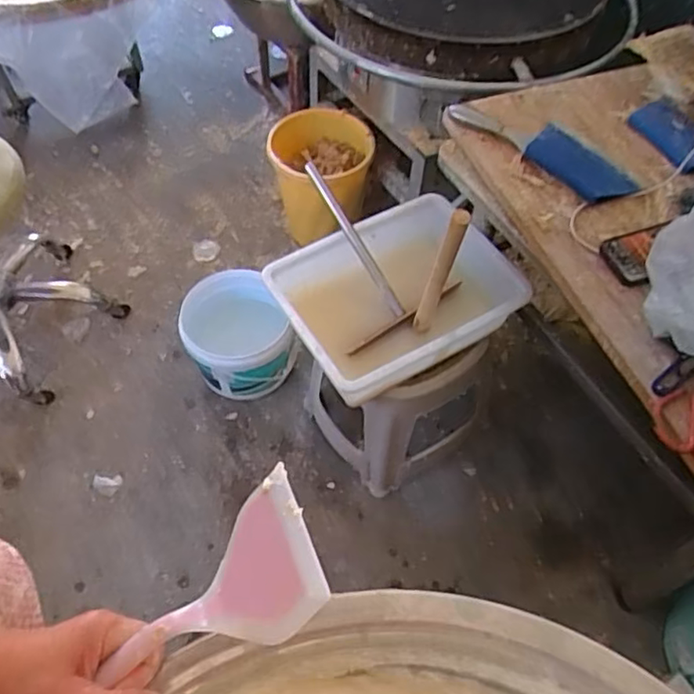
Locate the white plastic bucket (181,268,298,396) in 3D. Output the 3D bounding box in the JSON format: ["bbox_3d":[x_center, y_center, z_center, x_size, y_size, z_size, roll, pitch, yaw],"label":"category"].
[{"bbox_3d":[-0.234,-0.013,1.347,0.217,0.176,0.237,0,56,-1],"label":"white plastic bucket"}]

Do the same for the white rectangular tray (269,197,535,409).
[{"bbox_3d":[0.073,-0.078,1.031,0.347,0.115,0.286,-29,61,-19],"label":"white rectangular tray"}]

